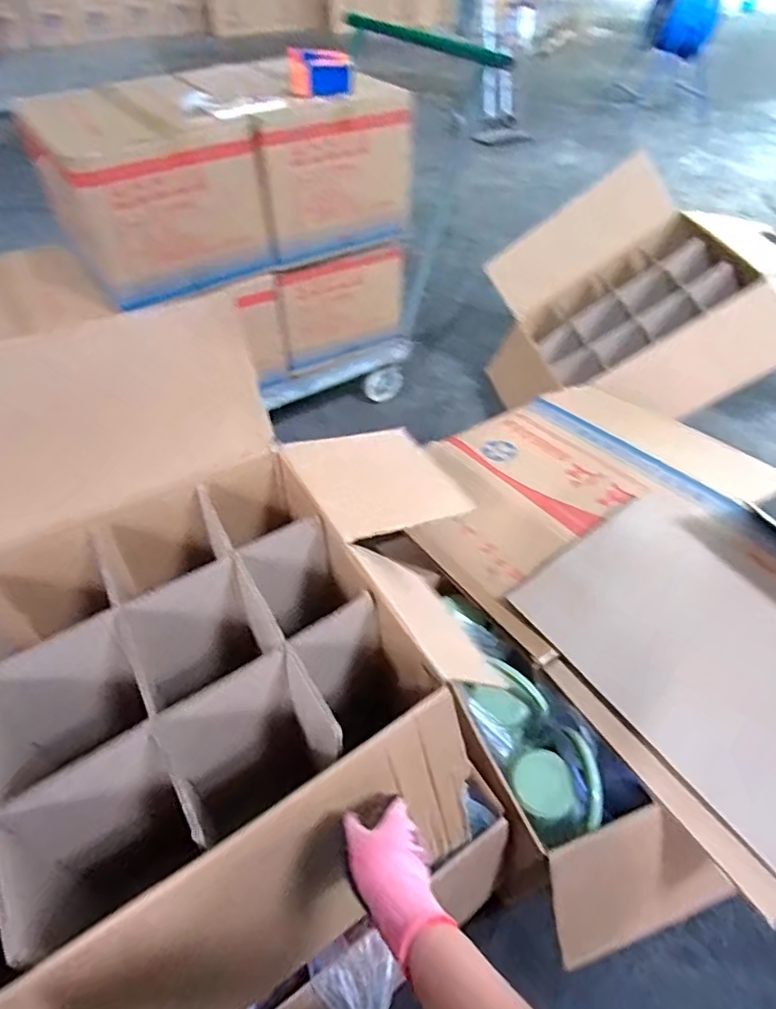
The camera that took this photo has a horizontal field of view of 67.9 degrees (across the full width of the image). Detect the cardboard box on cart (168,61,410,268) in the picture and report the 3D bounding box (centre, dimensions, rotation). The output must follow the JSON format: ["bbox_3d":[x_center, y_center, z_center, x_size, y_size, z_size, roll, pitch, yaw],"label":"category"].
[{"bbox_3d":[-0.232,-0.995,1.627,0.459,0.412,0.415,-30,54,-24],"label":"cardboard box on cart"}]

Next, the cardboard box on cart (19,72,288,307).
[{"bbox_3d":[-0.581,-0.800,1.466,0.483,0.392,0.400,-27,53,-22],"label":"cardboard box on cart"}]

